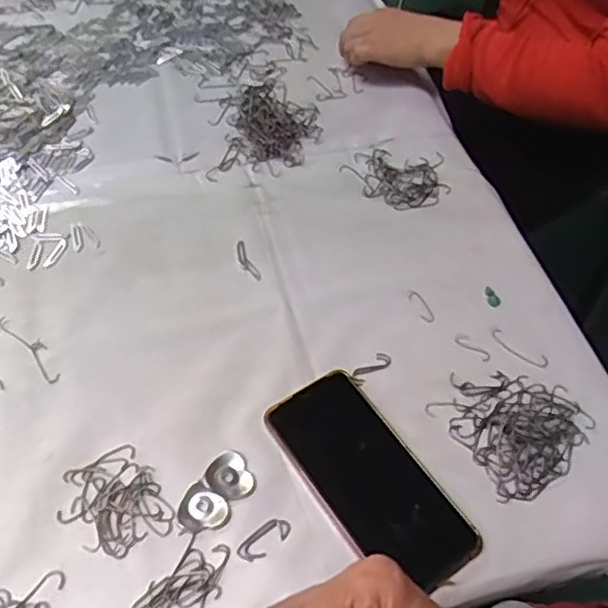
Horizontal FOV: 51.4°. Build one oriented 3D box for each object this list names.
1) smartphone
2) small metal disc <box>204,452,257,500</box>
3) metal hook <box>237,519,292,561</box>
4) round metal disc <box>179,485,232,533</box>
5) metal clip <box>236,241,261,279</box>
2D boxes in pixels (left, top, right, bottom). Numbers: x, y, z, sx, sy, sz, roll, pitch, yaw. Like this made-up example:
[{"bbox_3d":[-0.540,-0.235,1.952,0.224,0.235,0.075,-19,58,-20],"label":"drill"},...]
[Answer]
[{"bbox_3d":[0.048,0.126,0.465,0.082,0.013,0.170,-29,63,-22],"label":"smartphone"},{"bbox_3d":[-0.053,0.125,0.461,0.035,0.008,0.032,2,56,-3],"label":"small metal disc"},{"bbox_3d":[-0.027,0.164,0.440,0.040,0.004,0.017,-34,64,-24],"label":"metal hook"},{"bbox_3d":[-0.071,0.147,0.449,0.034,0.005,0.030,30,59,15],"label":"round metal disc"},{"bbox_3d":[-0.054,-0.041,0.590,0.012,0.004,0.048,-19,59,-17],"label":"metal clip"}]

